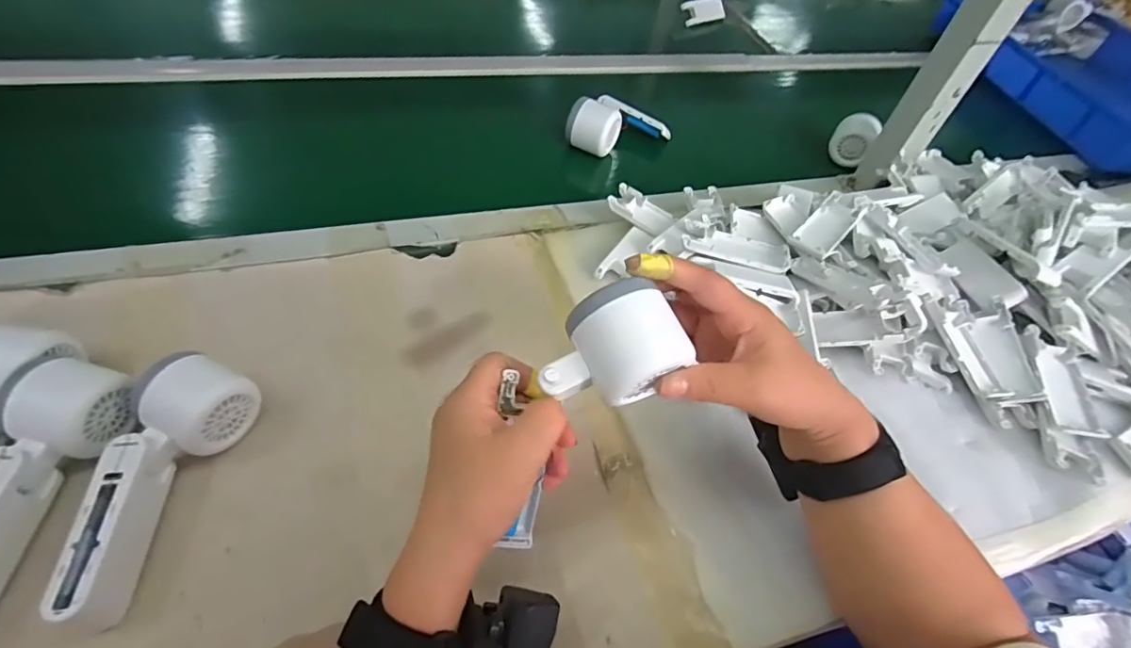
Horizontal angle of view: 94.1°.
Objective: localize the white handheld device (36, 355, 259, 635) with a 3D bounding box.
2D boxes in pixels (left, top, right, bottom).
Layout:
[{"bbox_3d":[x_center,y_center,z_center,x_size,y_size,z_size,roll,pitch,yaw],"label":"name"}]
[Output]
[{"bbox_3d":[-0.272,0.095,0.341,0.068,0.070,0.169,15,54,3],"label":"white handheld device"}]

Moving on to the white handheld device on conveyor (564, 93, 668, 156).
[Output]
[{"bbox_3d":[0.067,-0.257,0.672,0.095,0.049,0.118,32,56,18],"label":"white handheld device on conveyor"}]

